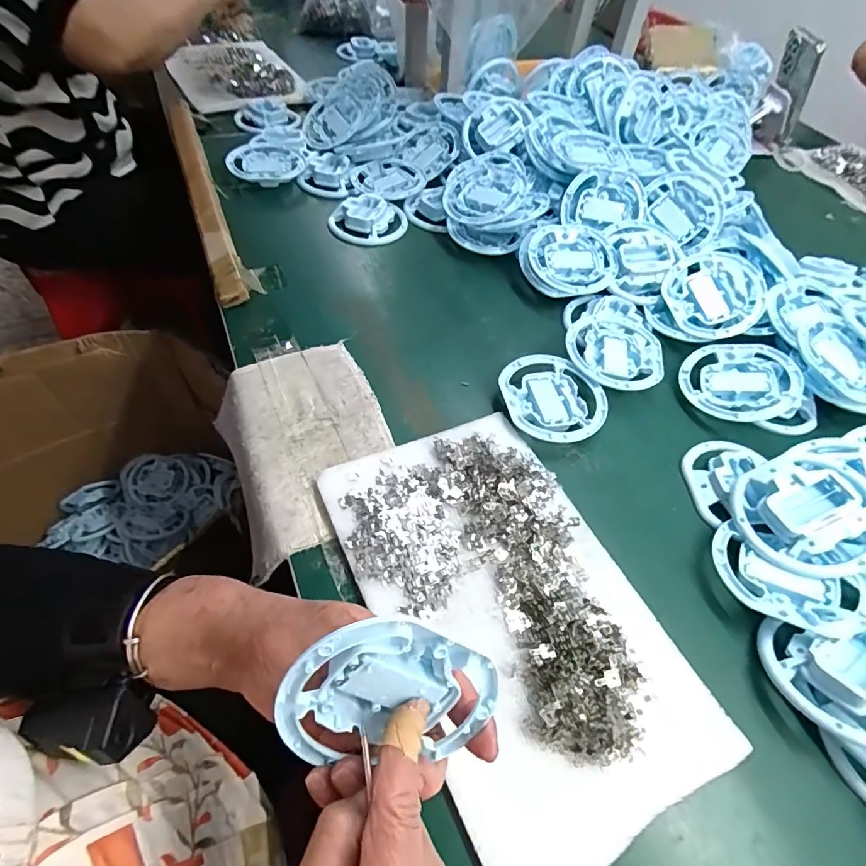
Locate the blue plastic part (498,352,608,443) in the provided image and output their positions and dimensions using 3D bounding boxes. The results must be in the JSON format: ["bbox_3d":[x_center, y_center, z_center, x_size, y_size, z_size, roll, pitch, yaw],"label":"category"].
[{"bbox_3d":[0.117,-0.034,0.461,0.096,0.024,0.106,-7,56,-10],"label":"blue plastic part"}]

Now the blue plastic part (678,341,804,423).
[{"bbox_3d":[0.313,-0.052,0.479,0.104,0.016,0.105,-4,52,16],"label":"blue plastic part"}]

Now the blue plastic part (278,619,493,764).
[{"bbox_3d":[-0.021,0.129,0.231,0.100,0.091,0.015,34,15,-24],"label":"blue plastic part"}]

